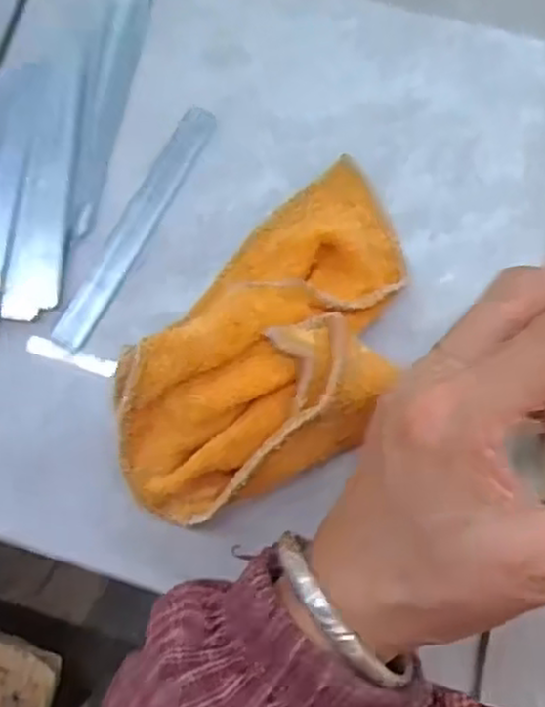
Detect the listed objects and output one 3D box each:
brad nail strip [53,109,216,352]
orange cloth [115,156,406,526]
[{"bbox_3d":[-0.058,-0.054,0.321,0.014,0.004,0.116,29,82,5],"label":"brad nail strip"},{"bbox_3d":[0.001,-0.007,0.294,0.079,0.039,0.156,39,83,7],"label":"orange cloth"}]

